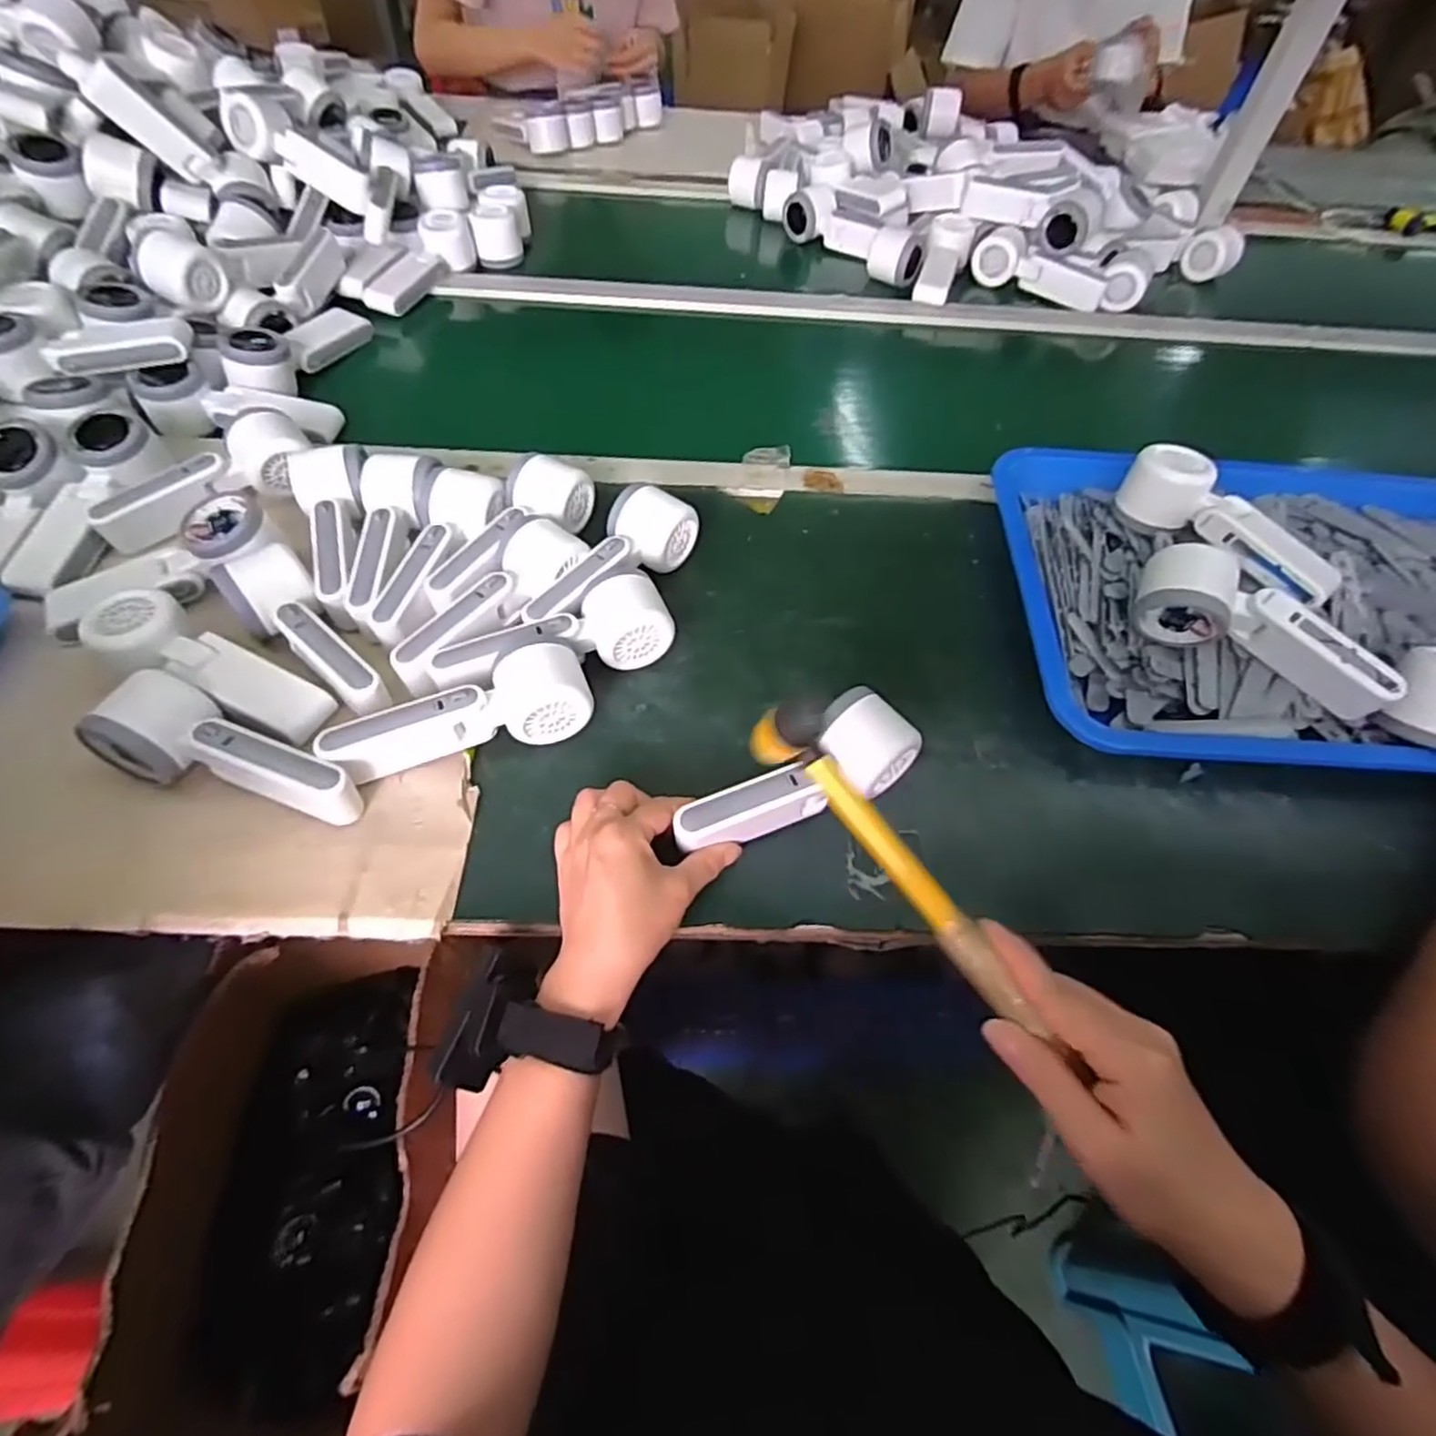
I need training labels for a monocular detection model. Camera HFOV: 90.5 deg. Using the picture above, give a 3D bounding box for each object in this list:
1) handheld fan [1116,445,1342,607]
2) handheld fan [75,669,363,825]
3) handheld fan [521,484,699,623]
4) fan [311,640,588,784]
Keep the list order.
[{"bbox_3d":[0.387,-0.144,0.539,0.056,0.048,0.165,-36,64,-26],"label":"handheld fan"},{"bbox_3d":[-0.297,0.028,0.432,0.153,0.058,0.058,22,57,13],"label":"handheld fan"},{"bbox_3d":[-0.083,-0.115,0.549,0.055,0.056,0.157,31,60,18],"label":"handheld fan"},{"bbox_3d":[-0.167,-0.005,0.468,0.164,0.053,0.061,-12,56,-10],"label":"fan"}]

